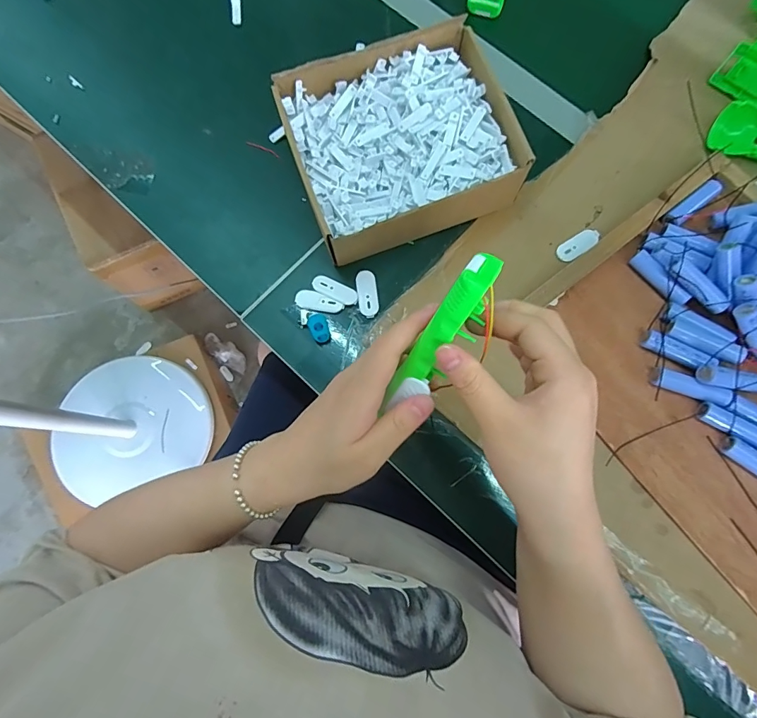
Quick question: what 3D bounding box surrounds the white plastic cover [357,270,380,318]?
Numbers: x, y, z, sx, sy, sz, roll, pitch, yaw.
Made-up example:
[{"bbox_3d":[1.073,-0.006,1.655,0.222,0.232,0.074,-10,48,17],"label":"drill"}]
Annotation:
[{"bbox_3d":[-0.011,-0.068,0.436,0.020,0.004,0.049,-8,78,-1],"label":"white plastic cover"}]

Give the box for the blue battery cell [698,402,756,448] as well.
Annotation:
[{"bbox_3d":[0.329,0.064,0.386,0.067,0.022,0.020,30,80,7],"label":"blue battery cell"}]

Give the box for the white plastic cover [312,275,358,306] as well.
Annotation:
[{"bbox_3d":[-0.044,-0.071,0.437,0.049,0.004,0.020,25,79,6],"label":"white plastic cover"}]

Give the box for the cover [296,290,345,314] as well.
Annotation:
[{"bbox_3d":[-0.061,-0.058,0.435,0.050,0.004,0.020,17,78,4],"label":"cover"}]

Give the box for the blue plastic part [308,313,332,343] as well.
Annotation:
[{"bbox_3d":[-0.059,-0.031,0.423,0.019,0.005,0.028,-18,78,-3],"label":"blue plastic part"}]

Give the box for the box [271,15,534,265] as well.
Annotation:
[{"bbox_3d":[0.023,-0.218,0.436,0.214,0.066,0.184,-19,78,-3],"label":"box"}]

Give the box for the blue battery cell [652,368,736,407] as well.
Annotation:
[{"bbox_3d":[0.295,0.026,0.396,0.065,0.013,0.019,23,78,27],"label":"blue battery cell"}]

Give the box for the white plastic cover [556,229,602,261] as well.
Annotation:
[{"bbox_3d":[0.210,-0.119,0.444,0.050,0.005,0.021,-34,79,-6],"label":"white plastic cover"}]

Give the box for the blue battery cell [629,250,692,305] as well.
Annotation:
[{"bbox_3d":[0.280,-0.079,0.420,0.019,0.016,0.065,-41,80,-8],"label":"blue battery cell"}]

